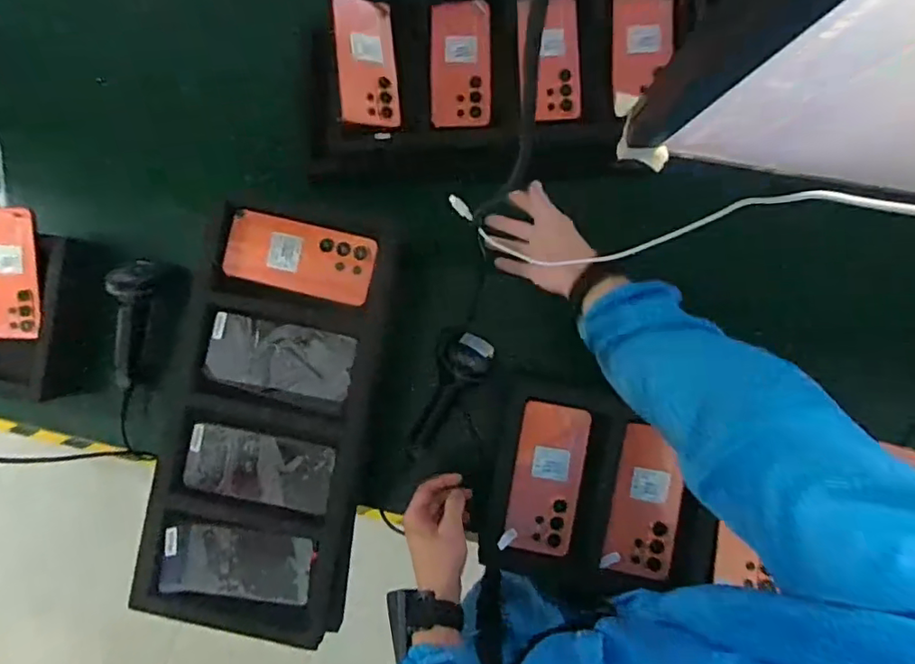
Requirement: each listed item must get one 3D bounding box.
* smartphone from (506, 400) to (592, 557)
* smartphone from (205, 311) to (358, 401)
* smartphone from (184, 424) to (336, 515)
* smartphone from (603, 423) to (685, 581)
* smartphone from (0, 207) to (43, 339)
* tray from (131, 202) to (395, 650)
[{"bbox_3d":[0.103,0.167,0.637,0.076,0.006,0.165,8,87,16],"label":"smartphone"},{"bbox_3d":[-0.199,0.029,0.627,0.164,0.015,0.076,11,89,2],"label":"smartphone"},{"bbox_3d":[-0.224,0.155,0.629,0.163,0.010,0.074,10,89,2],"label":"smartphone"},{"bbox_3d":[0.214,0.192,0.629,0.072,0.013,0.162,9,86,25],"label":"smartphone"},{"bbox_3d":[-0.590,-0.076,0.728,0.081,0.012,0.166,0,96,1],"label":"smartphone"},{"bbox_3d":[-0.203,0.098,0.639,0.244,0.047,0.478,9,89,2],"label":"tray"}]

